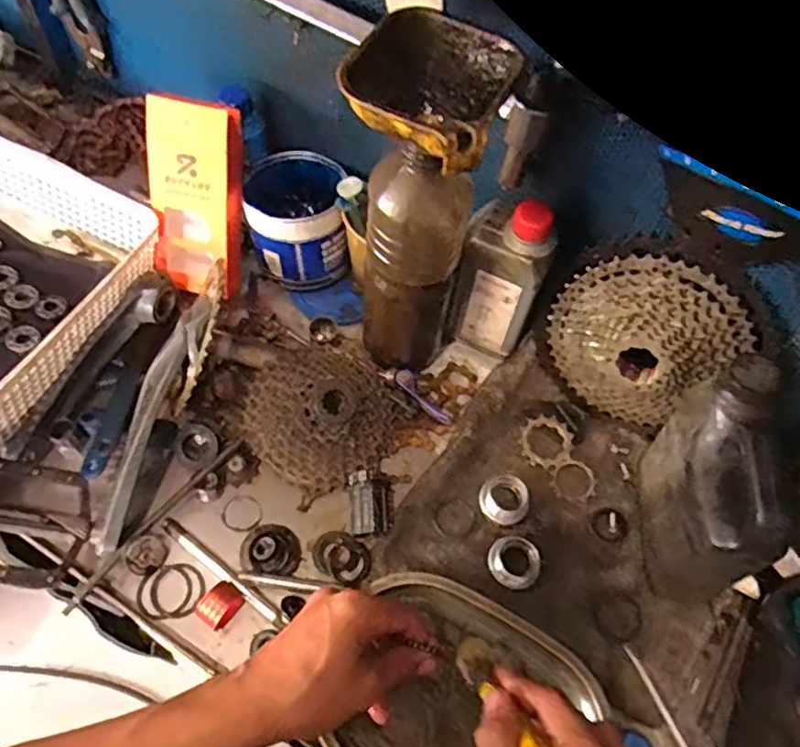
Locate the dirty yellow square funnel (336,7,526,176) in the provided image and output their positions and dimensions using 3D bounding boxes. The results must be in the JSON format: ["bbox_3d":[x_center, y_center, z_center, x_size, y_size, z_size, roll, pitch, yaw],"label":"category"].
[{"bbox_3d":[0.018,-0.162,0.390,0.093,0.053,0.096,25,62,10],"label":"dirty yellow square funnel"}]

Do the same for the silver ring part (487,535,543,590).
[{"bbox_3d":[0.096,0.158,0.545,0.040,0.012,0.043,2,60,-3],"label":"silver ring part"}]

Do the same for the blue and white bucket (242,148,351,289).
[{"bbox_3d":[-0.104,-0.155,0.653,0.095,0.084,0.110,-5,61,-7],"label":"blue and white bucket"}]

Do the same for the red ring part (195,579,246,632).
[{"bbox_3d":[-0.138,0.181,0.506,0.025,0.030,0.033,34,64,15],"label":"red ring part"}]

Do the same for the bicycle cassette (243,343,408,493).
[{"bbox_3d":[-0.069,0.032,0.575,0.126,0.052,0.126,2,60,-3],"label":"bicycle cassette"}]

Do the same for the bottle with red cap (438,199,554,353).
[{"bbox_3d":[0.087,-0.082,0.585,0.072,0.173,0.052,21,61,8],"label":"bottle with red cap"}]

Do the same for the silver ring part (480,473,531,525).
[{"bbox_3d":[0.092,0.109,0.568,0.043,0.019,0.037,29,63,12],"label":"silver ring part"}]

